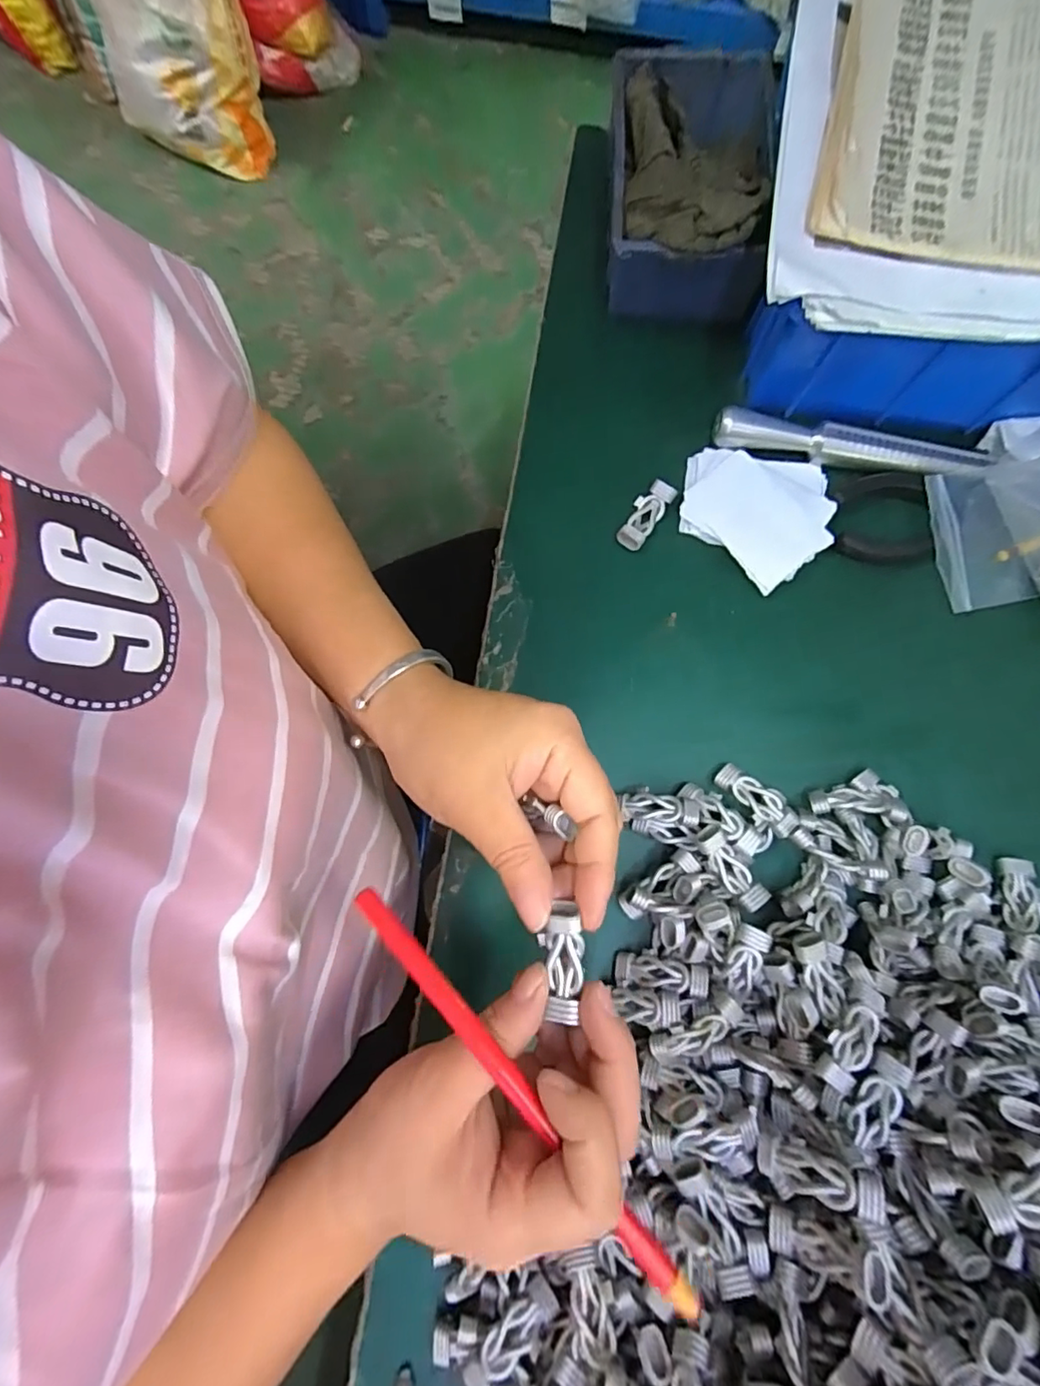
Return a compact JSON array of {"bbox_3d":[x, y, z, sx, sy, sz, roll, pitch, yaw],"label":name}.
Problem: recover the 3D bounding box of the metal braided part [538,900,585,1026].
[{"bbox_3d":[0.016,0.102,0.212,0.016,0.011,0.041,0,90,0],"label":"metal braided part"}]

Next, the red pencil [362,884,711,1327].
[{"bbox_3d":[-0.003,0.136,0.193,0.009,0.008,0.167,-43,75,-8],"label":"red pencil"}]

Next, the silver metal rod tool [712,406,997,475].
[{"bbox_3d":[0.196,-0.146,0.328,0.157,0.014,0.021,9,79,2],"label":"silver metal rod tool"}]

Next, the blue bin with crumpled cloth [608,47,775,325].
[{"bbox_3d":[0.099,-0.307,0.337,0.096,0.058,0.143,3,79,1],"label":"blue bin with crumpled cloth"}]

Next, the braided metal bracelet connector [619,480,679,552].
[{"bbox_3d":[0.074,-0.107,0.331,0.019,0.011,0.042,34,81,7],"label":"braided metal bracelet connector"}]

